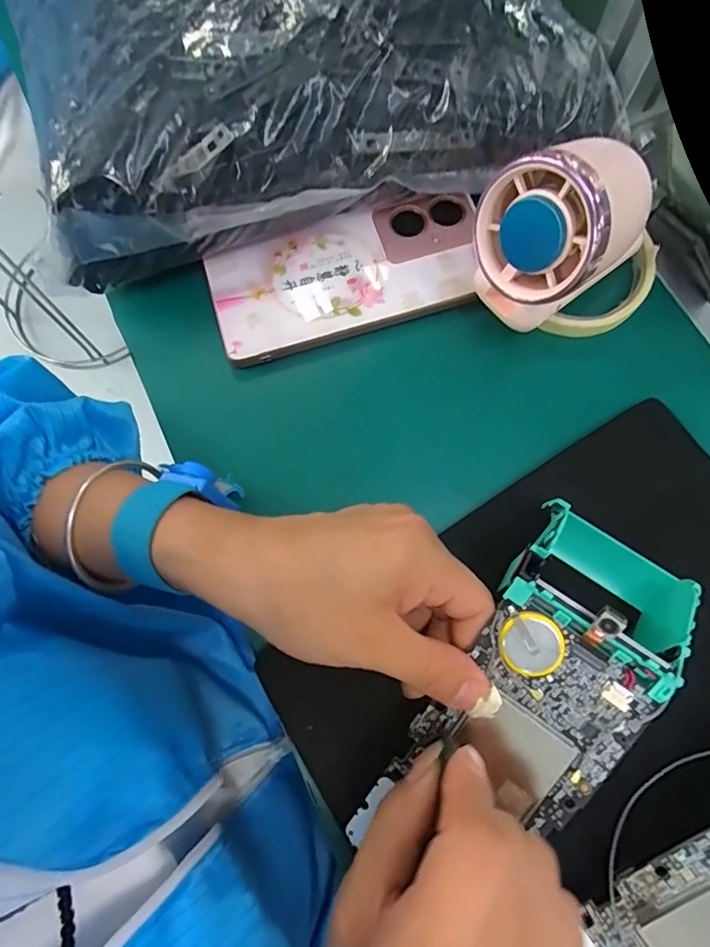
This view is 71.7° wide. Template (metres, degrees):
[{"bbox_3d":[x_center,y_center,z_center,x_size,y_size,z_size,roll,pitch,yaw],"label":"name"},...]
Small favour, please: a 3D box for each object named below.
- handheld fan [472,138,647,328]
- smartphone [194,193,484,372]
[{"bbox_3d":[0.099,-0.113,0.237,0.082,0.094,0.054,-41,78,-9],"label":"handheld fan"},{"bbox_3d":[-0.004,-0.114,0.280,0.152,0.010,0.070,-16,75,-5],"label":"smartphone"}]

